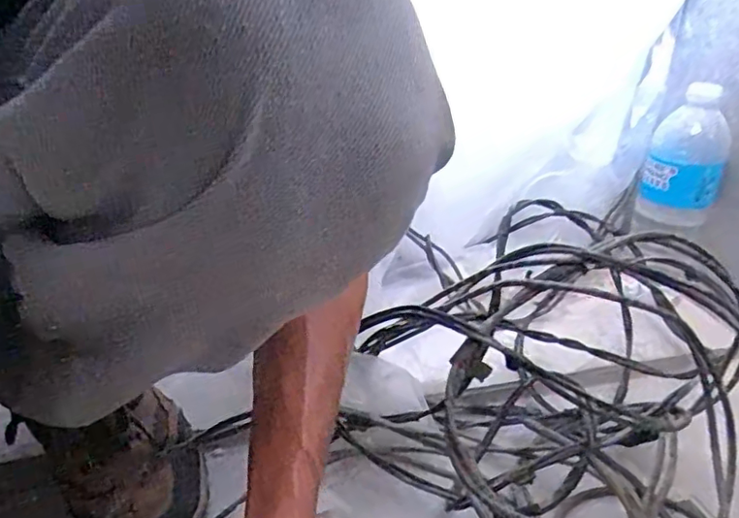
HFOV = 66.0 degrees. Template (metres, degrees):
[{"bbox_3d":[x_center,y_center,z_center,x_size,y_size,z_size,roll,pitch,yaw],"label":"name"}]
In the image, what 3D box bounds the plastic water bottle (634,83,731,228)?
[{"bbox_3d":[0.358,-0.114,0.648,0.082,0.142,0.062,15,31,23],"label":"plastic water bottle"}]

